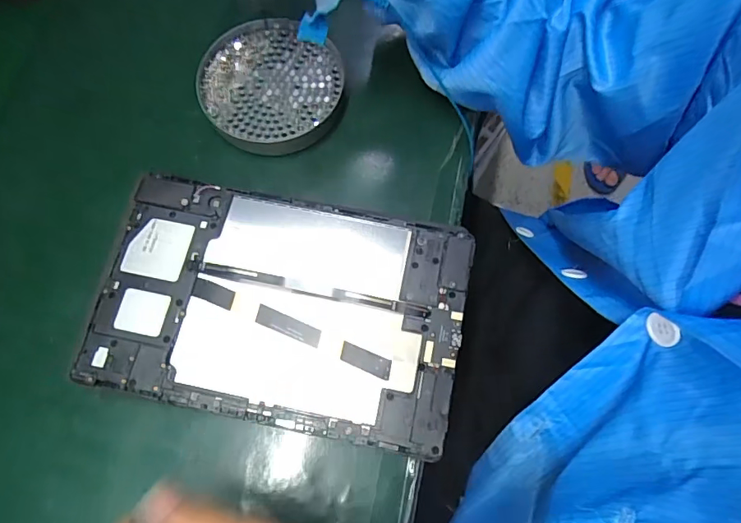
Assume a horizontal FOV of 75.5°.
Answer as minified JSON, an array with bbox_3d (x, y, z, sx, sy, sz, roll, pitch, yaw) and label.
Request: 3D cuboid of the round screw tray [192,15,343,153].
[{"bbox_3d":[-0.080,-0.143,0.389,0.112,0.016,0.113,0,74,-1],"label":"round screw tray"}]

